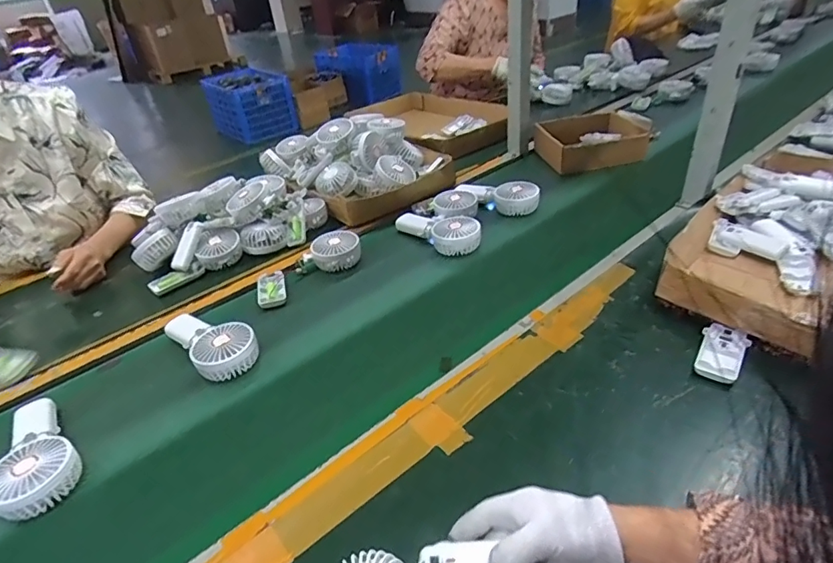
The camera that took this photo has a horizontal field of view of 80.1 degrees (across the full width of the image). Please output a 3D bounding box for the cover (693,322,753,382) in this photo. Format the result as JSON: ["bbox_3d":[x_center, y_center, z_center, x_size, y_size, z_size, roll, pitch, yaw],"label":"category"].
[{"bbox_3d":[0.388,0.089,0.631,0.051,0.018,0.090,23,43,34],"label":"cover"}]

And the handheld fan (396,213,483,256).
[{"bbox_3d":[0.043,-0.099,0.947,0.083,0.054,0.181,-28,41,-30],"label":"handheld fan"}]

